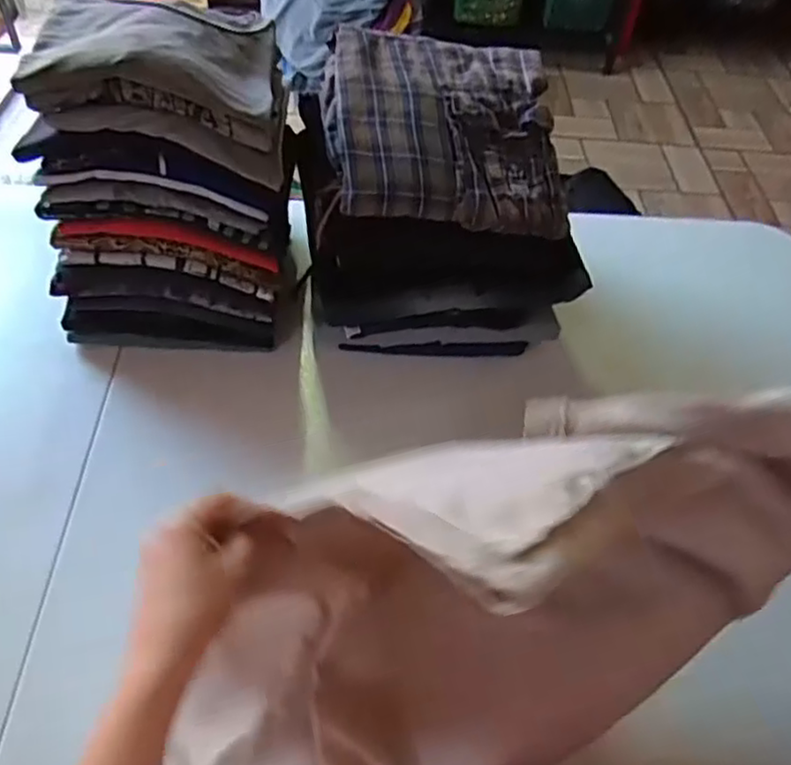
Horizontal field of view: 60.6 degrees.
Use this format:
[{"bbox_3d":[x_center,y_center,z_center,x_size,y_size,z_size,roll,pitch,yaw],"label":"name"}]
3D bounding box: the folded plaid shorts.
[{"bbox_3d":[0.050,-0.247,0.653,0.226,0.084,0.199,3,51,-4],"label":"folded plaid shorts"}]

